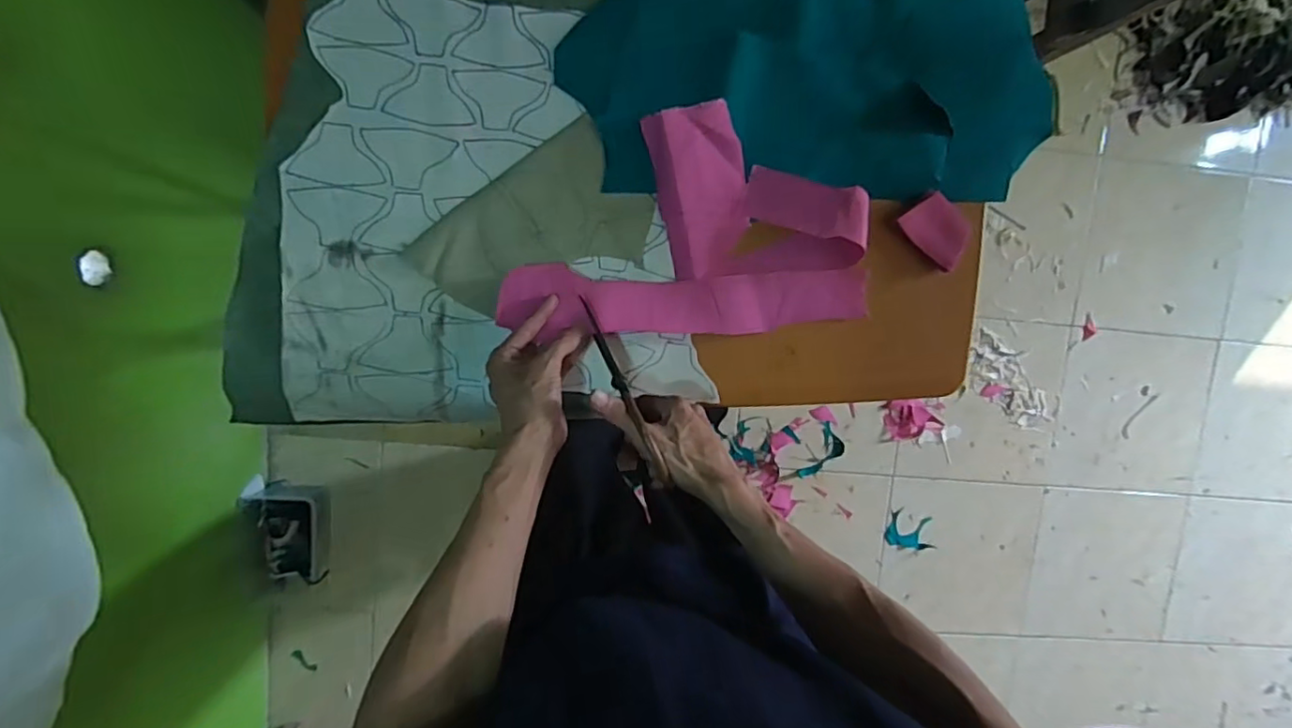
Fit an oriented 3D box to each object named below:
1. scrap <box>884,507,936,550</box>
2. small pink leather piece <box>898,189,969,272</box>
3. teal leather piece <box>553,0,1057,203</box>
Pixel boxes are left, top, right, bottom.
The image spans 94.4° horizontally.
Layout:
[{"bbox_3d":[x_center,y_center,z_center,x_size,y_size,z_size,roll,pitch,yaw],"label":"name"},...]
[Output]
[{"bbox_3d":[0.654,0.410,1.482,0.122,0.008,0.108,1,98,-6],"label":"scrap"},{"bbox_3d":[0.317,-0.145,0.645,0.062,0.009,0.077,-45,98,2],"label":"small pink leather piece"},{"bbox_3d":[0.176,-0.294,0.624,0.497,0.033,0.227,0,97,-4],"label":"teal leather piece"}]

